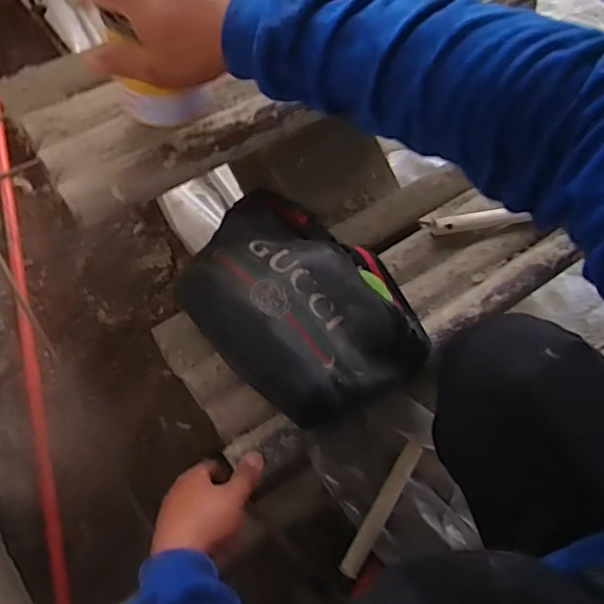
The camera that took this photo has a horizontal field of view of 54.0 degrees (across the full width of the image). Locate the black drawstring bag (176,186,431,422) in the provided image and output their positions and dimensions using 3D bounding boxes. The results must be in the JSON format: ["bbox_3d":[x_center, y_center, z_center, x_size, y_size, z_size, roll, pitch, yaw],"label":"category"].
[{"bbox_3d":[-0.002,-0.010,0.642,0.204,0.076,0.282,-41,73,-20],"label":"black drawstring bag"}]

